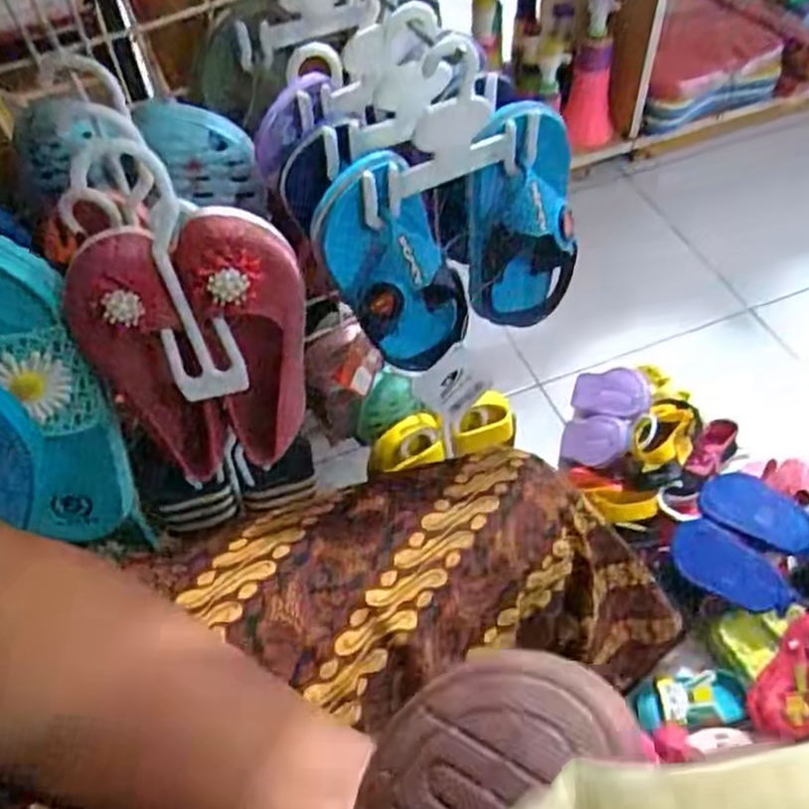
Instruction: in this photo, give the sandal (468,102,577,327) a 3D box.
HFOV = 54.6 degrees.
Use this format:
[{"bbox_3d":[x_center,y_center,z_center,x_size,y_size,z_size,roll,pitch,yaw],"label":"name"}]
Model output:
[{"bbox_3d":[0.072,-0.105,0.474,0.060,0.132,0.055,8,54,10],"label":"sandal"}]

